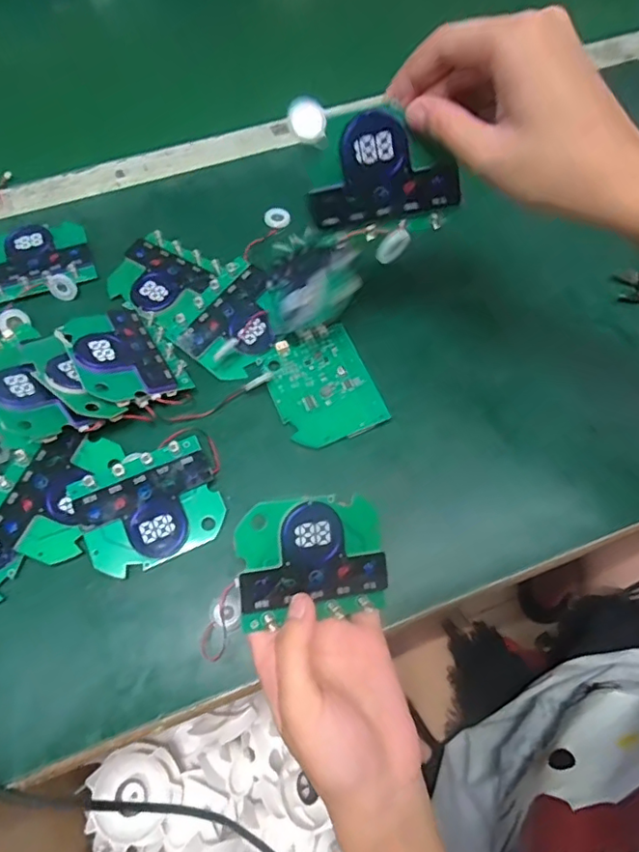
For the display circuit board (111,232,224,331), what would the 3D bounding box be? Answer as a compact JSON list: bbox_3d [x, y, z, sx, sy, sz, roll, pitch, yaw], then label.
[{"bbox_3d":[-0.120,-0.110,0.417,0.072,0.009,0.068,30,68,12],"label":"display circuit board"}]

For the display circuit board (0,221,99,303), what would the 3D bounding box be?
[{"bbox_3d":[-0.219,-0.128,0.424,0.082,0.011,0.068,-18,67,-10],"label":"display circuit board"}]

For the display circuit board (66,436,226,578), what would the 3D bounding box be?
[{"bbox_3d":[-0.103,0.051,0.341,0.082,0.017,0.064,-24,68,-12],"label":"display circuit board"}]

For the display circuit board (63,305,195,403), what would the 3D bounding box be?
[{"bbox_3d":[-0.132,-0.050,0.374,0.064,0.008,0.083,-19,60,-32],"label":"display circuit board"}]

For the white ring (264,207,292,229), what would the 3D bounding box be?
[{"bbox_3d":[-0.034,-0.168,0.448,0.020,0.004,0.018,-16,66,-9],"label":"white ring"}]

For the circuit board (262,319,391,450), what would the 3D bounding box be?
[{"bbox_3d":[0.001,-0.028,0.381,0.066,0.008,0.082,-21,67,-11],"label":"circuit board"}]

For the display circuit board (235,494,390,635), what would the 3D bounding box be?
[{"bbox_3d":[-0.003,0.072,0.305,0.081,0.008,0.064,-3,85,-17],"label":"display circuit board"}]

